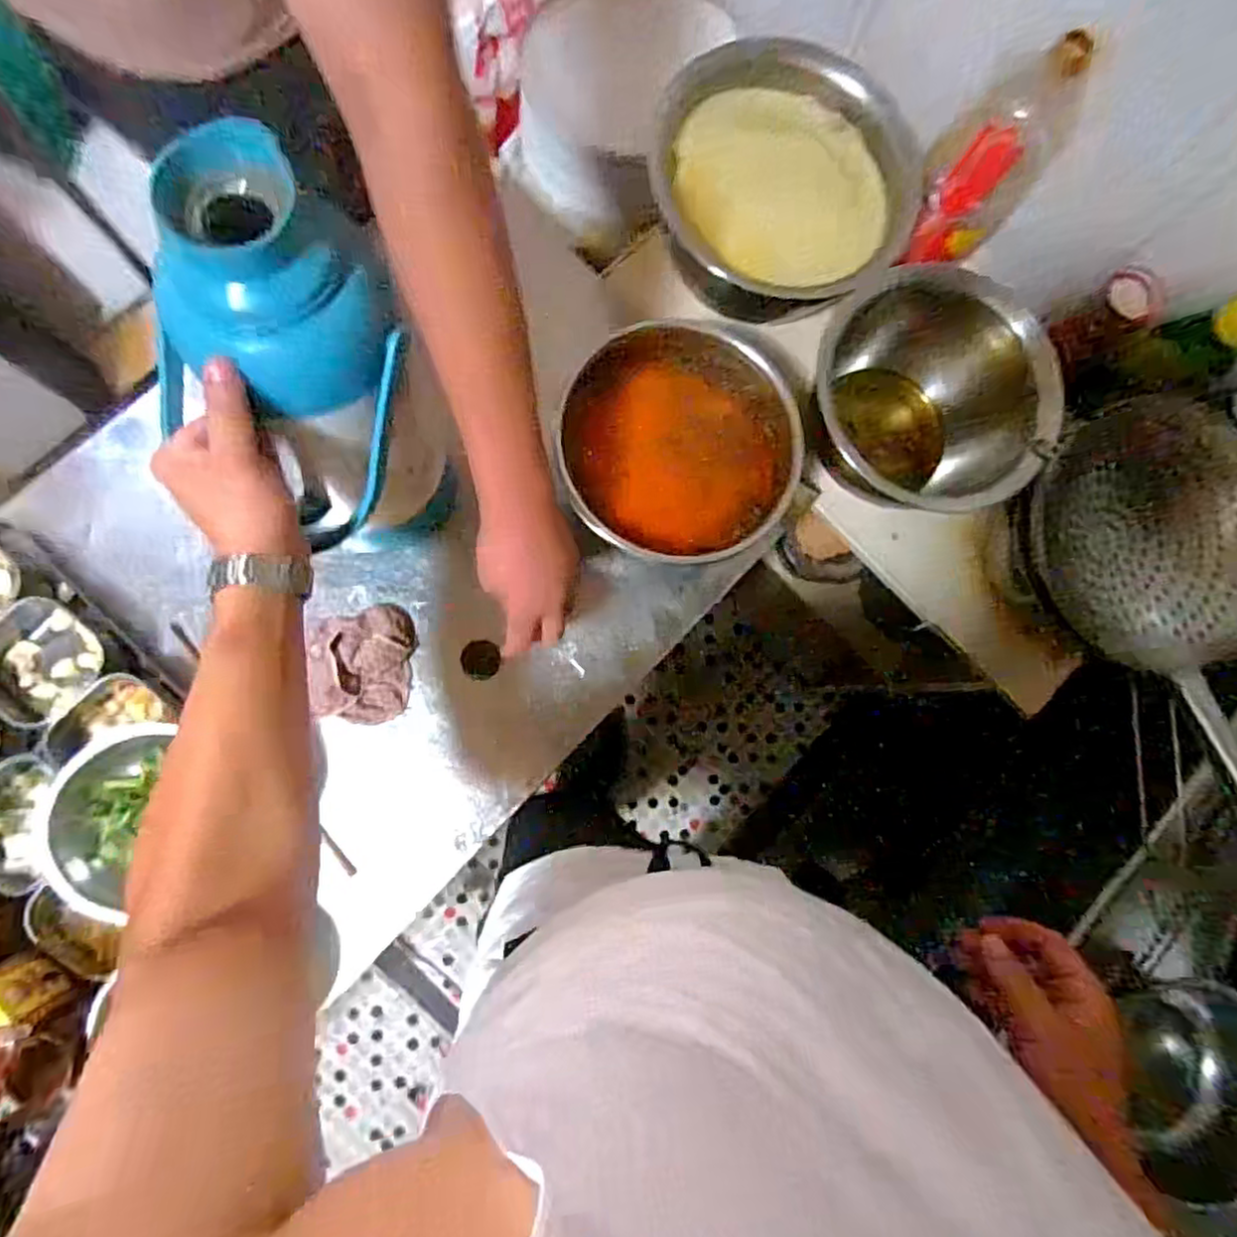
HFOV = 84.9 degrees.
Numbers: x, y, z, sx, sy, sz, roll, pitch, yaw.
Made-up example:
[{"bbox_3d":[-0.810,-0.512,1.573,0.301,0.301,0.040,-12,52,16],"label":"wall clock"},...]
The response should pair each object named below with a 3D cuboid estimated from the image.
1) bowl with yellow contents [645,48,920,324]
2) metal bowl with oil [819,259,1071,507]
[{"bbox_3d":[0.182,-0.490,0.784,0.296,0.115,0.272,1,82,-7],"label":"bowl with yellow contents"},{"bbox_3d":[0.327,-0.243,0.787,0.246,0.190,0.237,1,82,-7],"label":"metal bowl with oil"}]

